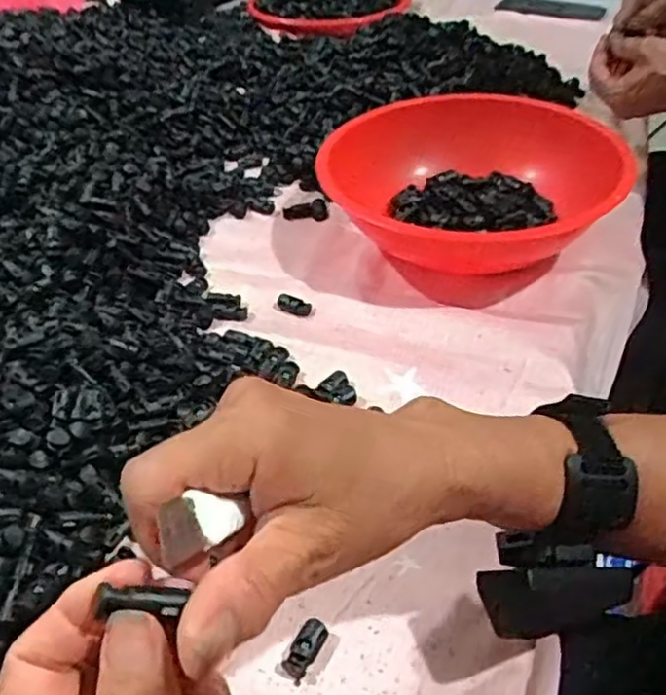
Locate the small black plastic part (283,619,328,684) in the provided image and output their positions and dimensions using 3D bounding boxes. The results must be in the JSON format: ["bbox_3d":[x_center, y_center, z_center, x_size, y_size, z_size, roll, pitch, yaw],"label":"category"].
[{"bbox_3d":[-0.014,0.150,0.344,0.013,0.007,0.029,20,47,24],"label":"small black plastic part"}]

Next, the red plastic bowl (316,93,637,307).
[{"bbox_3d":[0.115,-0.132,0.604,0.233,0.092,0.238,-2,42,2],"label":"red plastic bowl"}]

